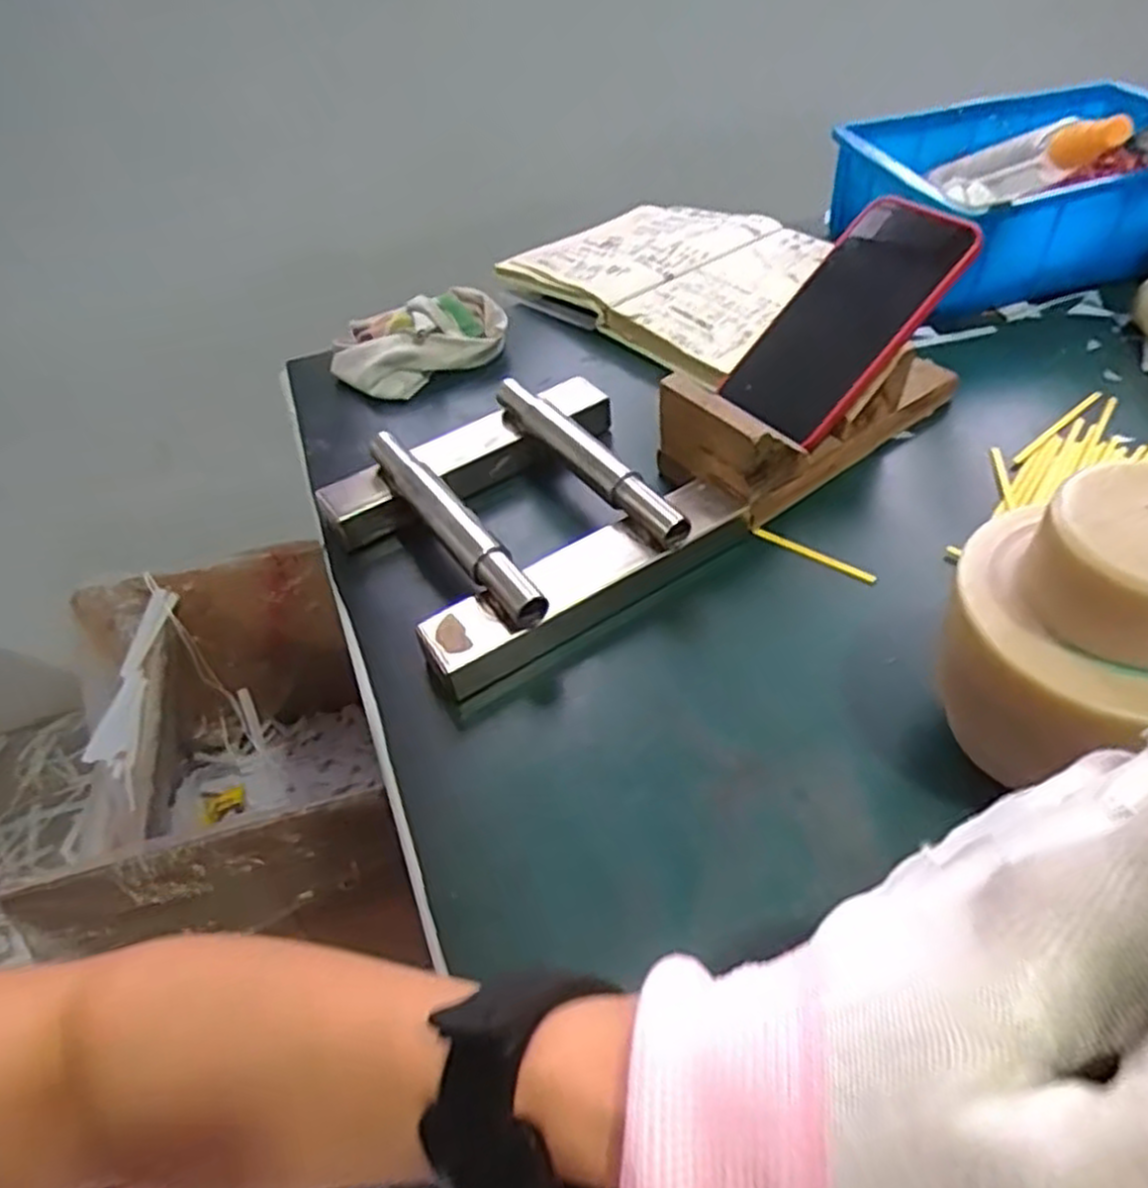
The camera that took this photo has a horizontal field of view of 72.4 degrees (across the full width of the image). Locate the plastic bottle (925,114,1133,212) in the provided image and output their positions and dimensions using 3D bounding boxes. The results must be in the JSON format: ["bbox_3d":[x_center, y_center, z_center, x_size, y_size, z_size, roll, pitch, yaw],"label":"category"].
[{"bbox_3d":[0.300,-0.284,0.524,0.037,0.035,0.162,-11,17,-4],"label":"plastic bottle"}]

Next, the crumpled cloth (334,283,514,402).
[{"bbox_3d":[-0.116,-0.188,0.607,0.137,0.052,0.059,-16,47,-9],"label":"crumpled cloth"}]

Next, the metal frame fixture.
[{"bbox_3d":[-0.028,-0.052,0.467,0.198,0.057,0.179,-29,50,-20],"label":"metal frame fixture"}]

